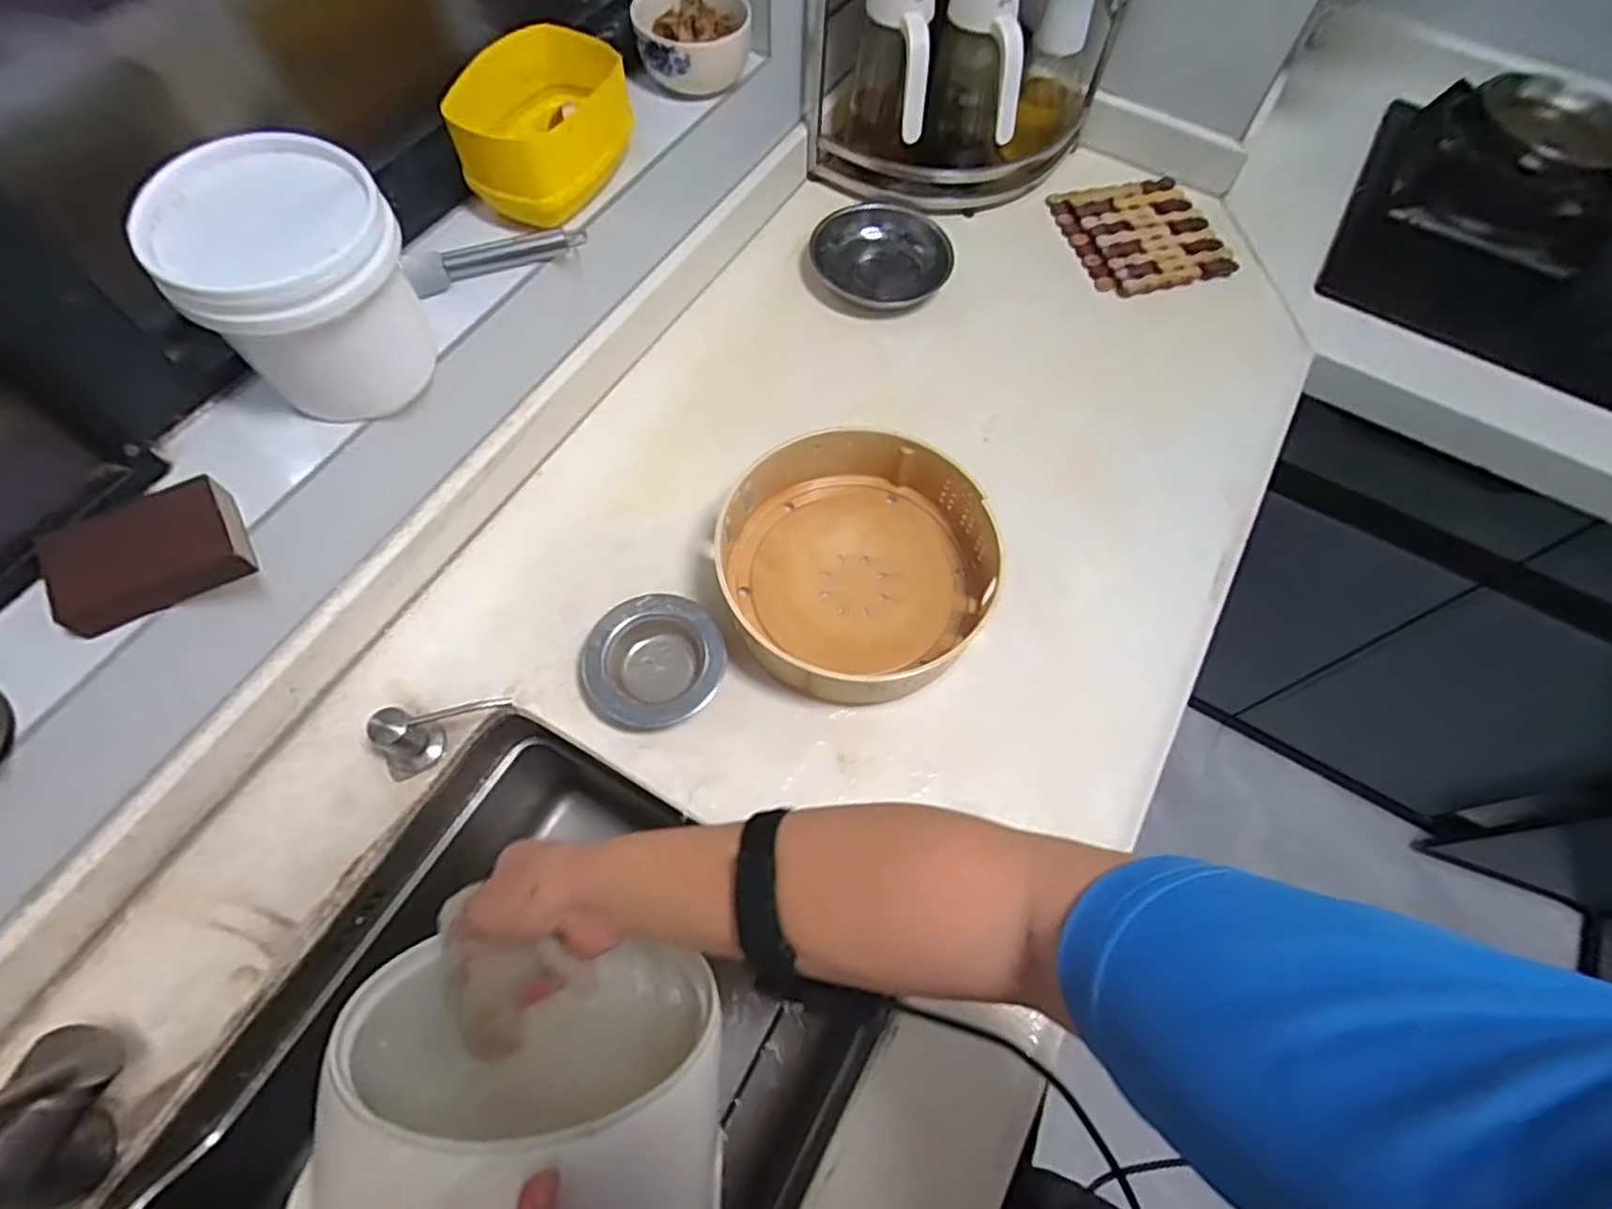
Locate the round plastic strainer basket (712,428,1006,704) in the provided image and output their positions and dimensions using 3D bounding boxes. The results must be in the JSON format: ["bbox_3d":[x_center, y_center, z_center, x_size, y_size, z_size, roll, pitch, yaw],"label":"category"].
[{"bbox_3d":[0.038,-0.032,0.590,0.219,0.067,0.210,1,64,-2],"label":"round plastic strainer basket"}]

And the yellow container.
[{"bbox_3d":[-0.199,-0.365,0.564,0.094,0.067,0.130,20,65,7],"label":"yellow container"}]

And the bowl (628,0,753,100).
[{"bbox_3d":[-0.098,-0.499,0.654,0.100,0.049,0.099,-10,65,-7],"label":"bowl"}]

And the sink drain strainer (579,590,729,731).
[{"bbox_3d":[-0.117,0.043,0.571,0.107,0.028,0.104,1,64,-2],"label":"sink drain strainer"}]

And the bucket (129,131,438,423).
[{"bbox_3d":[-0.309,-0.195,0.463,0.118,0.114,0.131,-36,71,-18],"label":"bucket"}]

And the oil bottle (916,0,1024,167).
[{"bbox_3d":[0.164,-0.527,0.728,0.090,0.177,0.090,5,64,0],"label":"oil bottle"}]

